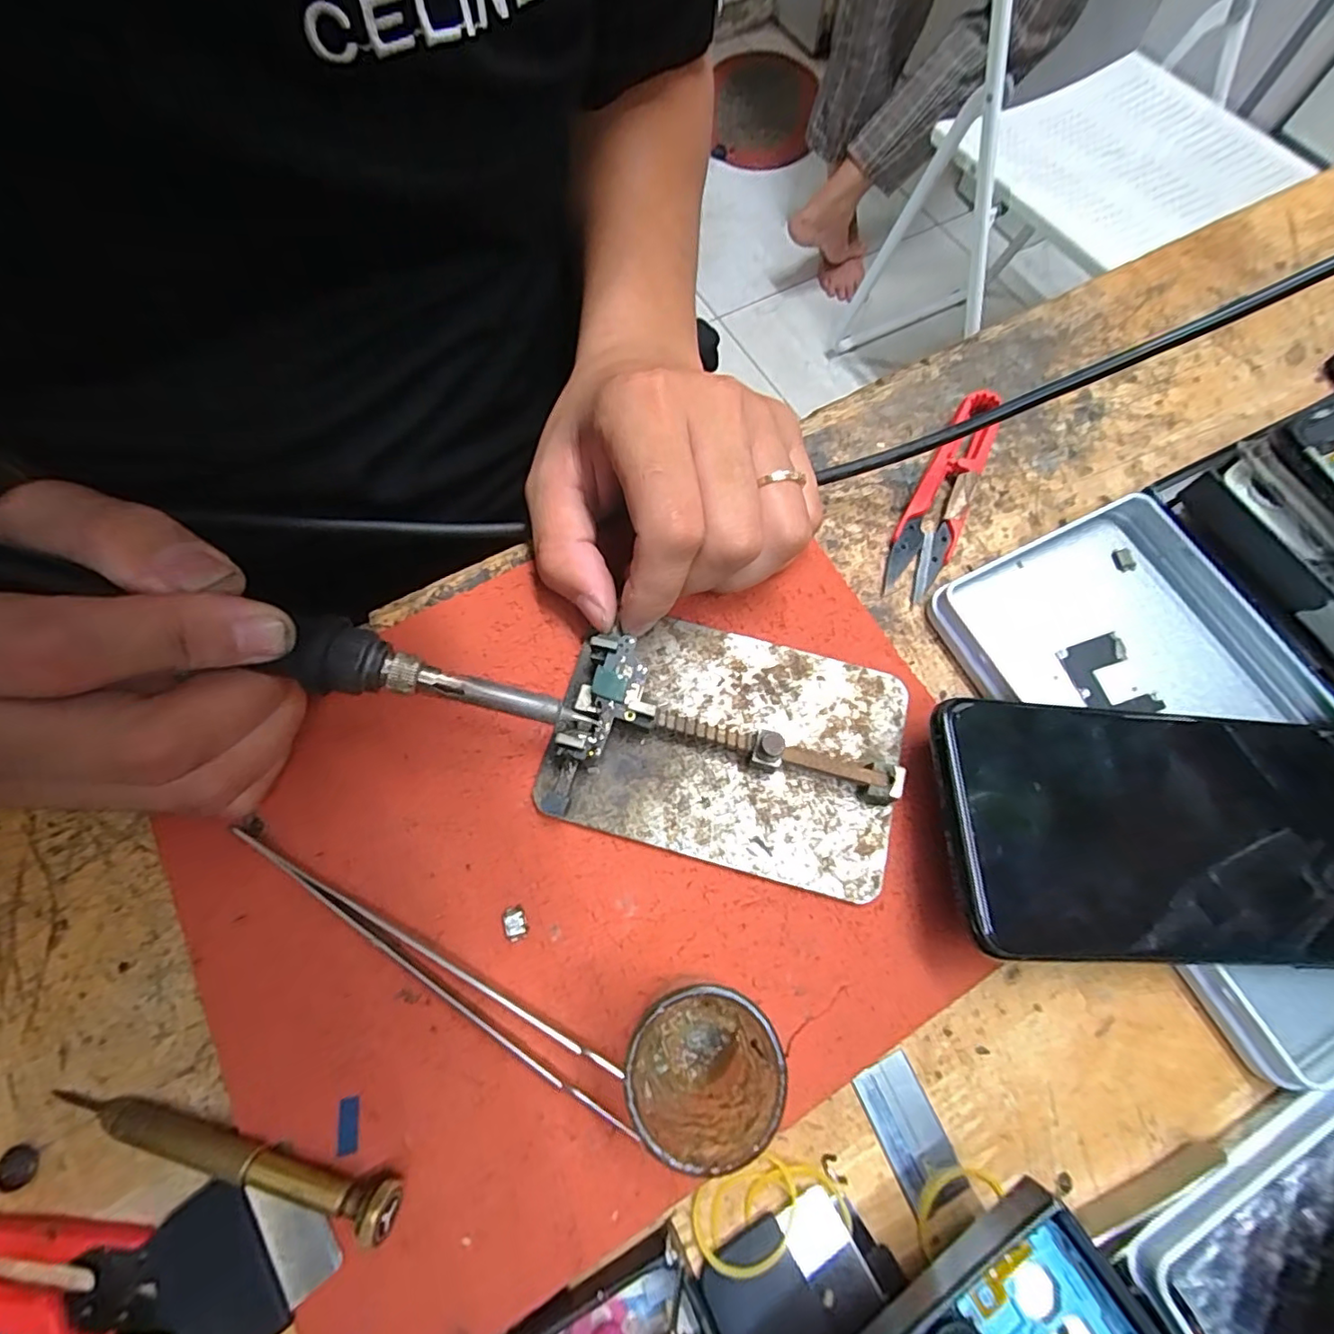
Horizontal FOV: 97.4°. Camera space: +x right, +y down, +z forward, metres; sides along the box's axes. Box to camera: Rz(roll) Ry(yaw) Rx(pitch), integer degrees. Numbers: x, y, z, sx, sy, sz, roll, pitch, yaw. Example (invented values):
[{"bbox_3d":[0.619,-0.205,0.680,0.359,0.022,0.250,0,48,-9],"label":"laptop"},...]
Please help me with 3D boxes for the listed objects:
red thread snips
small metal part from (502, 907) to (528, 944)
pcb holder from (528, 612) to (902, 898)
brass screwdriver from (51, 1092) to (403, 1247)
[{"bbox_3d":[0.116,-0.072,0.241,0.023,0.013,0.098,28,72,9],"label":"red thread snips"},{"bbox_3d":[-0.048,0.081,0.186,0.007,0.004,0.010,-21,72,-8],"label":"small metal part"},{"bbox_3d":[0.020,0.023,0.199,0.116,0.016,0.080,15,71,4],"label":"pcb holder"},{"bbox_3d":[-0.122,0.133,0.158,0.107,0.017,0.010,10,71,2],"label":"brass screwdriver"}]

